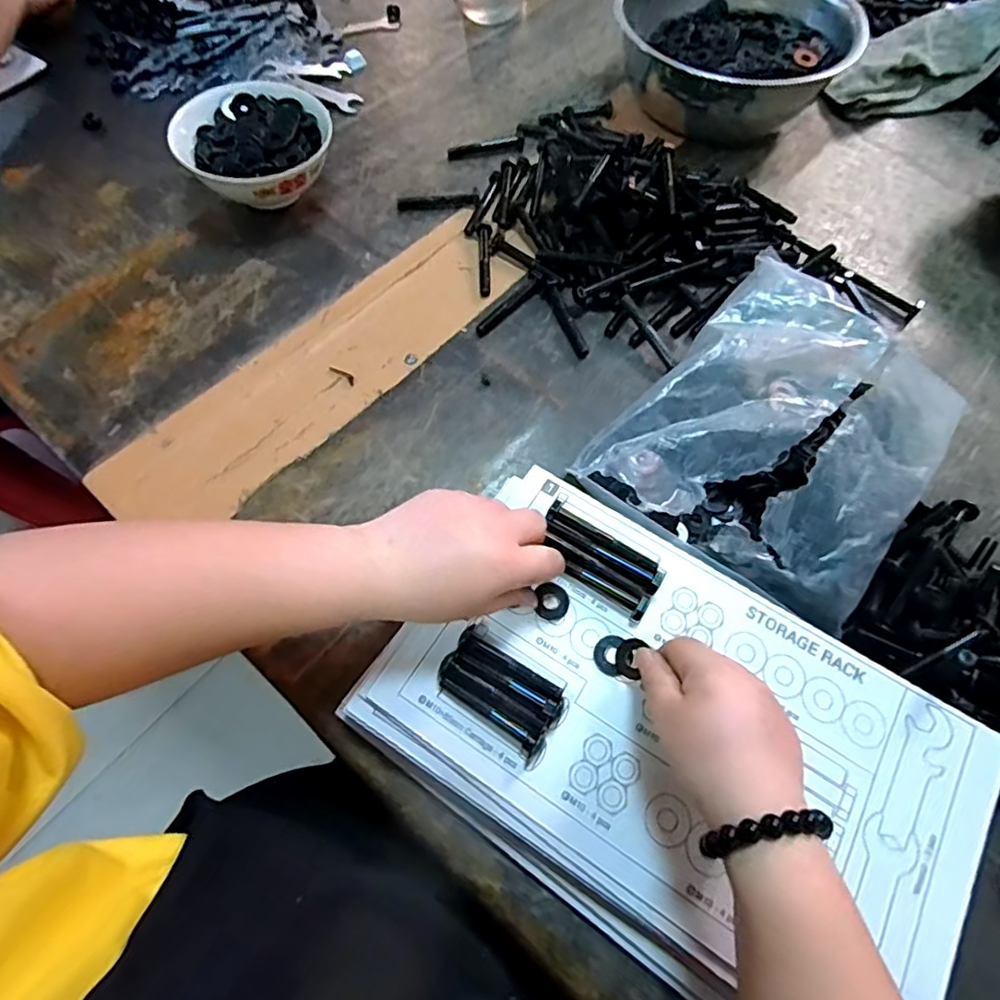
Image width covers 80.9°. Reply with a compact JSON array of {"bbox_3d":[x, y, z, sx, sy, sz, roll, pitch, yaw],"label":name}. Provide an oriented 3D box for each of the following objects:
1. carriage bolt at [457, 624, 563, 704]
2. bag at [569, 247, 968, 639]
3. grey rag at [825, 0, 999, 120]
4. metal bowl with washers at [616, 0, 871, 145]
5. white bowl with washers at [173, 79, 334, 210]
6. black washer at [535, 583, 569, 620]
[{"bbox_3d":[0.006,0.099,0.353,0.069,0.015,0.014,27,67,10],"label":"carriage bolt"},{"bbox_3d":[0.209,-0.046,0.443,0.208,0.064,0.251,37,69,14],"label":"bag"},{"bbox_3d":[0.510,-0.497,0.653,0.288,0.056,0.105,-13,66,8],"label":"grey rag"},{"bbox_3d":[0.240,-0.484,0.625,0.221,0.102,0.186,5,65,0],"label":"metal bowl with washers"},{"bbox_3d":[-0.225,-0.324,0.554,0.132,0.058,0.143,1,65,-2],"label":"white bowl with washers"},{"bbox_3d":[0.034,0.065,0.375,0.021,0.007,0.023,1,65,-2],"label":"black washer"}]

